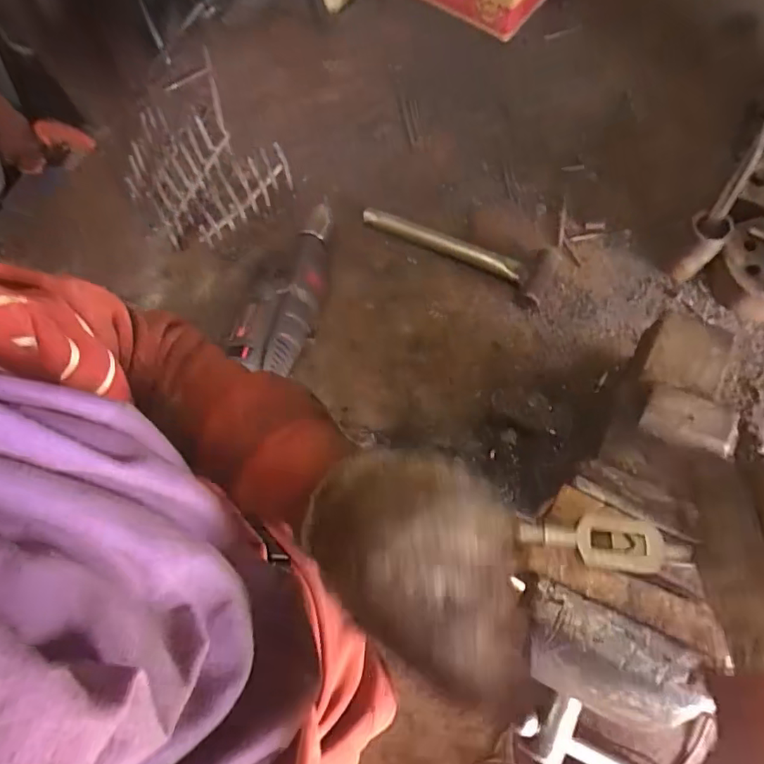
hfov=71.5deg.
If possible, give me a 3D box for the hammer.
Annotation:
[{"bbox_3d":[0.098,-0.177,0.664,0.241,0.027,0.065,29,75,10],"label":"hammer"}]

